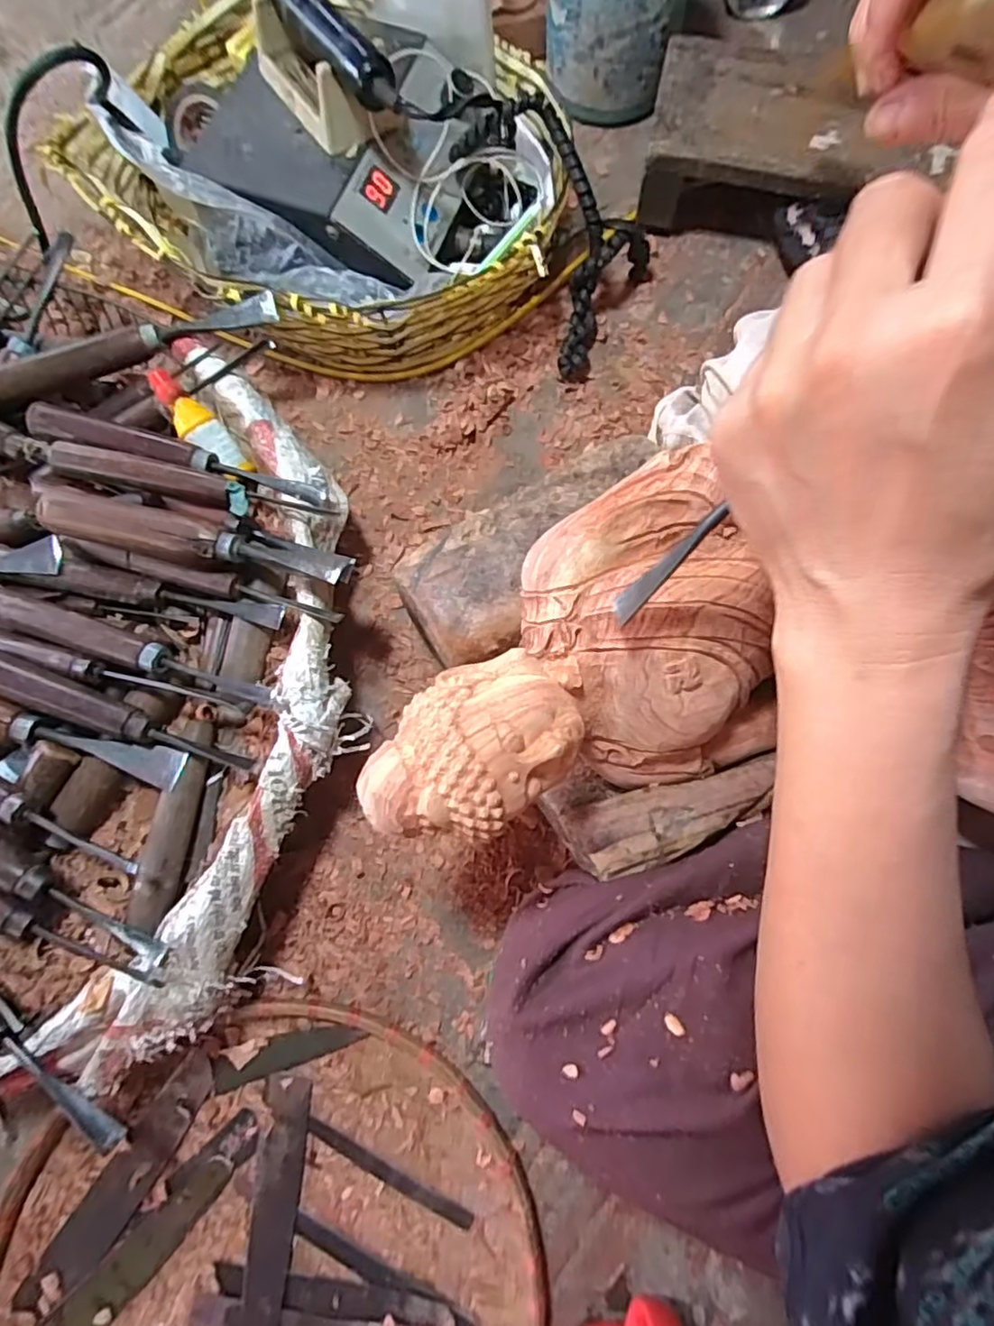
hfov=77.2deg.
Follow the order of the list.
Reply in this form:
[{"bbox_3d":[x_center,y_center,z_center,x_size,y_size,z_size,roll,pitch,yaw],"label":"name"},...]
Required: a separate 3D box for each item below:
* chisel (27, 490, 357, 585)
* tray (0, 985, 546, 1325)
[{"bbox_3d":[-0.166,-0.067,0.344,0.172,0.025,0.024,11,76,4],"label":"chisel"},{"bbox_3d":[-0.125,0.343,0.325,0.289,0.038,0.288,0,76,1],"label":"tray"}]

